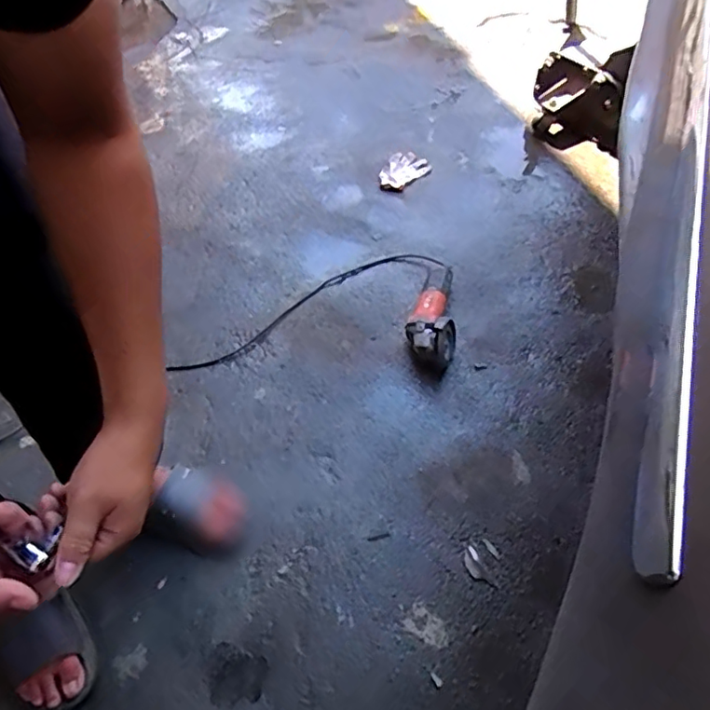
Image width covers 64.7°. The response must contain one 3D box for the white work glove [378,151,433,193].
[{"bbox_3d":[0.129,-0.511,1.567,0.114,0.026,0.159,35,62,21],"label":"white work glove"}]

